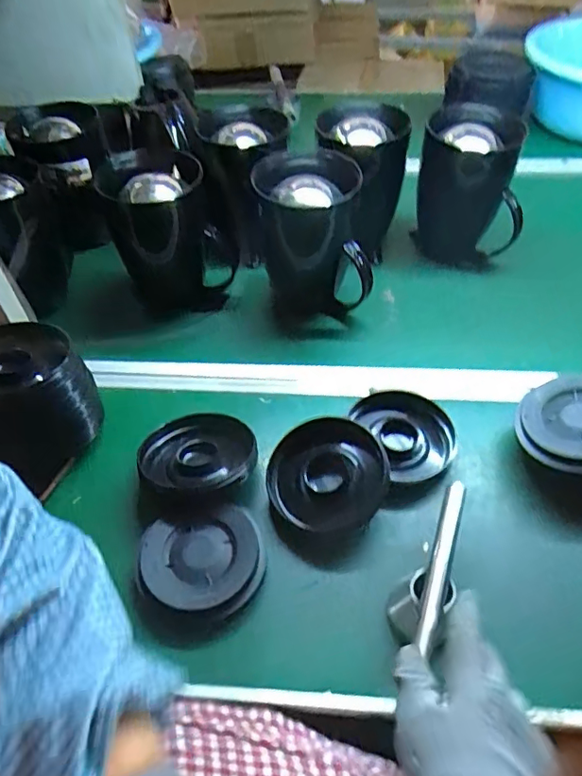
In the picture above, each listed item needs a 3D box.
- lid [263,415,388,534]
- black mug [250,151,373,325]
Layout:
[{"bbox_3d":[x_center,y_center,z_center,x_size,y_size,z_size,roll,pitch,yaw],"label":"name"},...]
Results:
[{"bbox_3d":[0.037,0.087,0.543,0.116,0.022,0.110,-5,67,11],"label":"lid"},{"bbox_3d":[0.030,-0.197,0.708,0.130,0.179,0.137,-7,48,-4],"label":"black mug"}]

